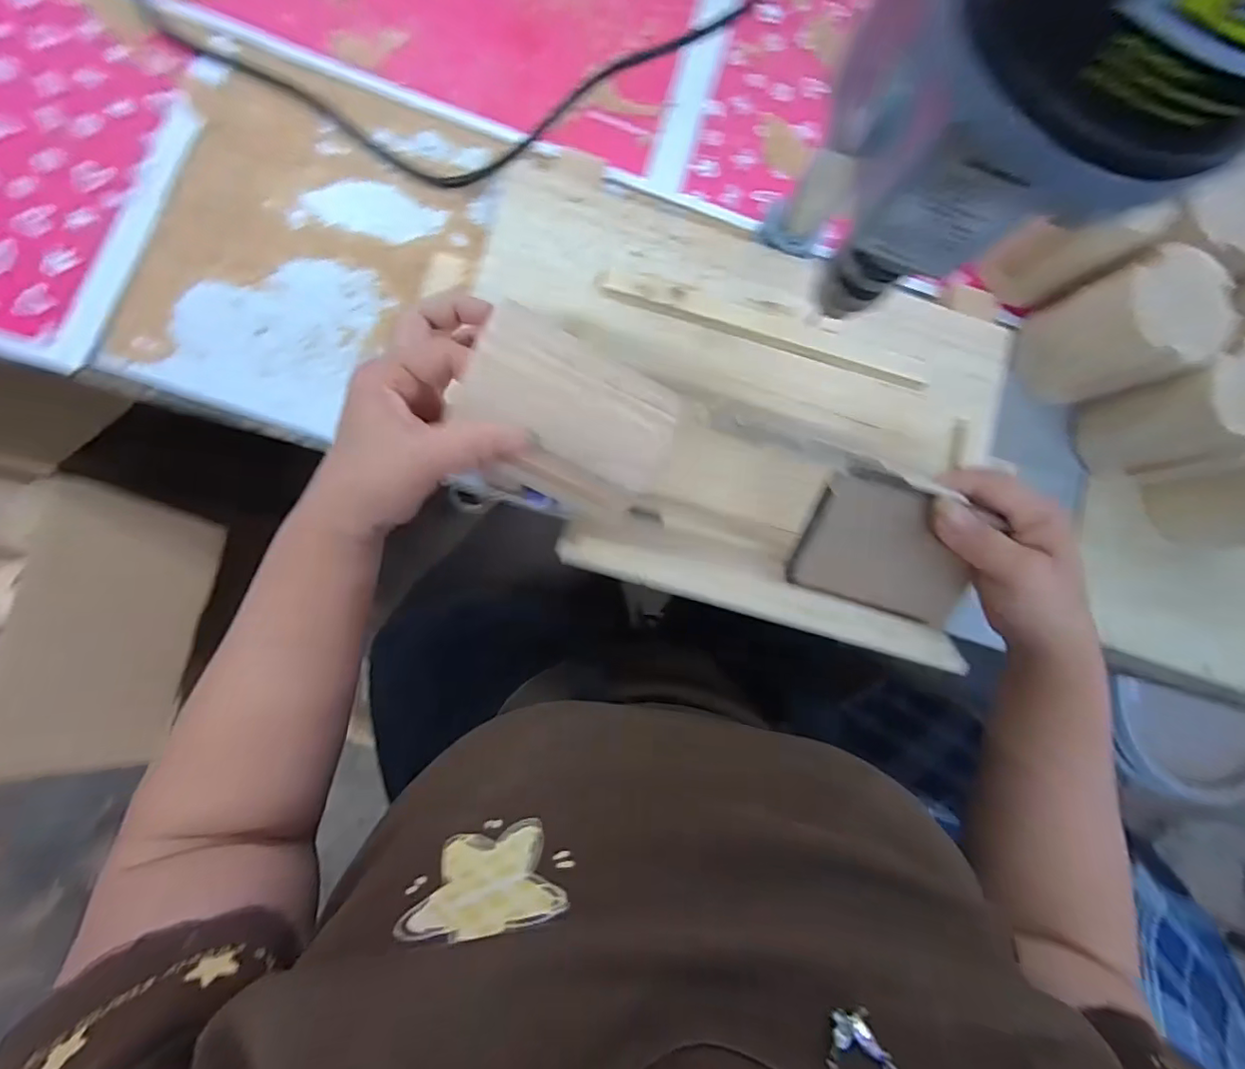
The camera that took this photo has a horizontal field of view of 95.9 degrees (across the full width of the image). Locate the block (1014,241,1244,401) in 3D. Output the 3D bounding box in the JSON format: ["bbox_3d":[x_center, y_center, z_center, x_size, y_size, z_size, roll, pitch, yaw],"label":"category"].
[{"bbox_3d":[0.358,-0.145,0.413,0.075,0.105,0.079,-26,88,-9],"label":"block"}]

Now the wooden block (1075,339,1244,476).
[{"bbox_3d":[0.407,-0.082,0.409,0.074,0.097,0.076,-11,86,-8],"label":"wooden block"}]

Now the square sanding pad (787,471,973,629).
[{"bbox_3d":[0.152,0.010,0.313,0.096,0.010,0.075,19,127,3],"label":"square sanding pad"}]

